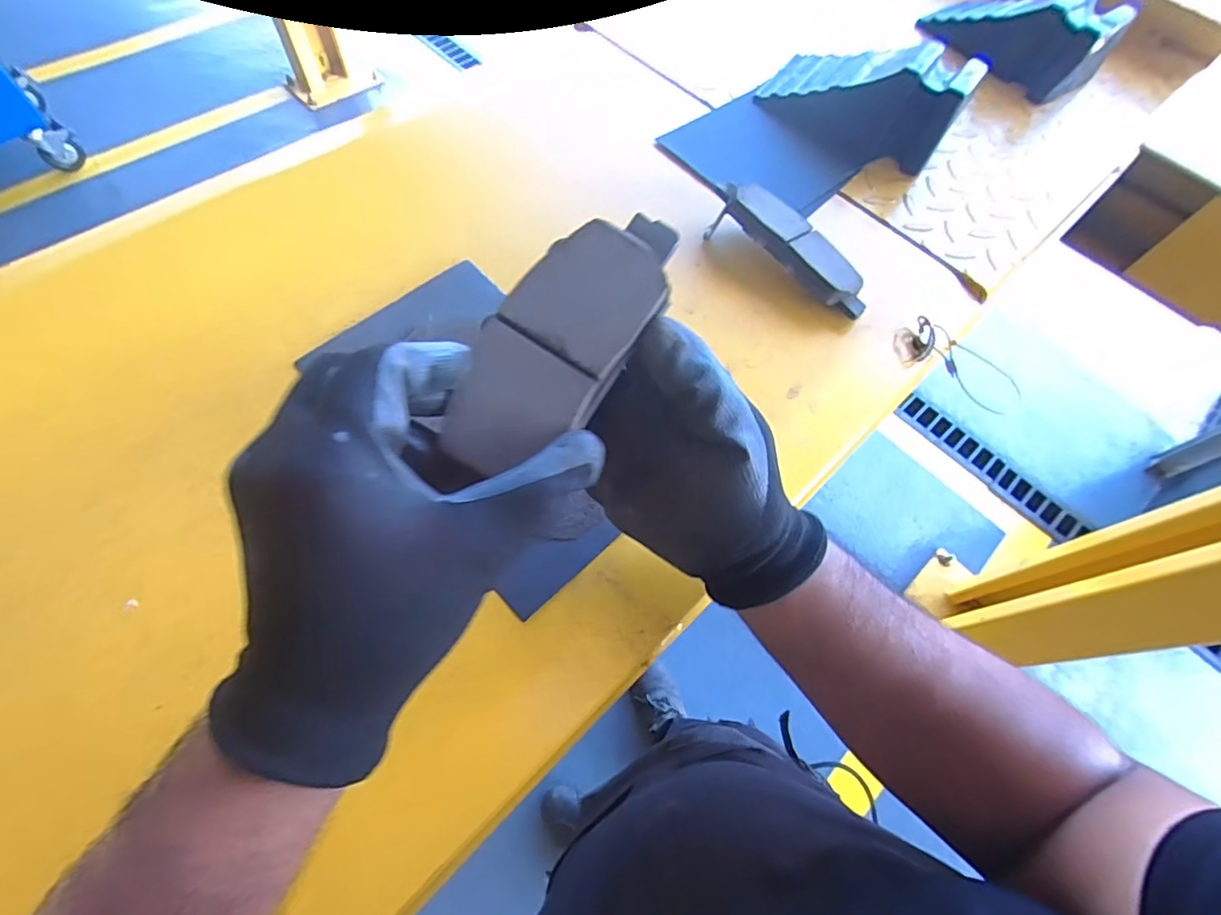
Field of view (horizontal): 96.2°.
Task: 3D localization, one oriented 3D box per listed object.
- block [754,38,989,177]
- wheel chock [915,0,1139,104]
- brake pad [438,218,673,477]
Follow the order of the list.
[{"bbox_3d":[0.227,-0.331,0.497,0.168,0.074,0.100,32,65,12],"label":"block"},{"bbox_3d":[0.421,-0.448,0.571,0.182,0.060,0.070,40,67,14],"label":"wheel chock"},{"bbox_3d":[-0.020,-0.049,0.230,0.052,0.018,0.127,36,85,17],"label":"brake pad"}]

